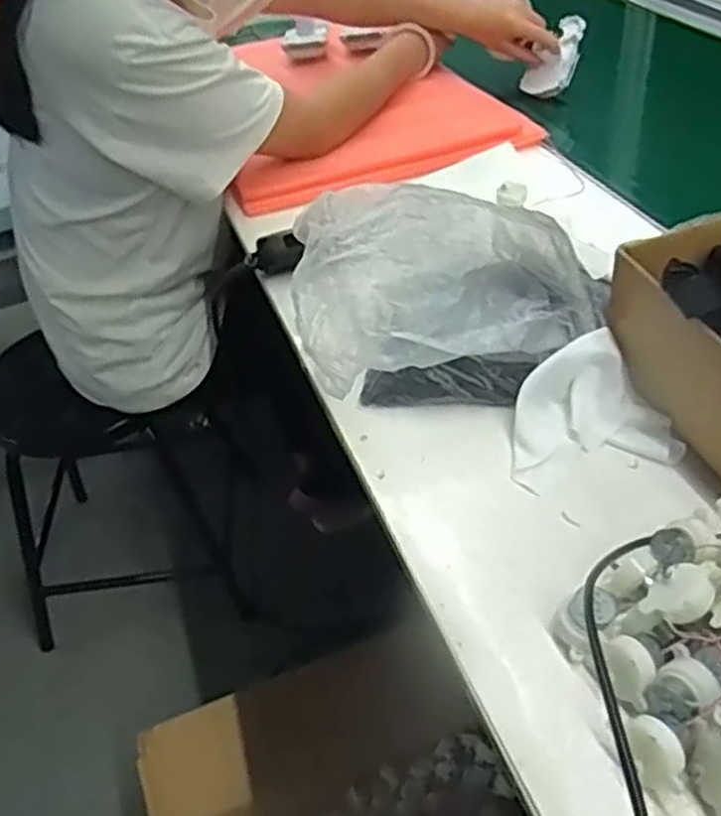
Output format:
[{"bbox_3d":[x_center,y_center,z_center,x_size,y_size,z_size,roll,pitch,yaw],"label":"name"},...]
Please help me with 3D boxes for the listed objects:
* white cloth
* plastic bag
[{"bbox_3d":[0.158,0.002,0.567,0.112,0.049,0.094,-14,42,-10],"label":"white cloth"},{"bbox_3d":[0.066,-0.093,0.637,0.229,0.113,0.168,-7,41,-2],"label":"plastic bag"}]

